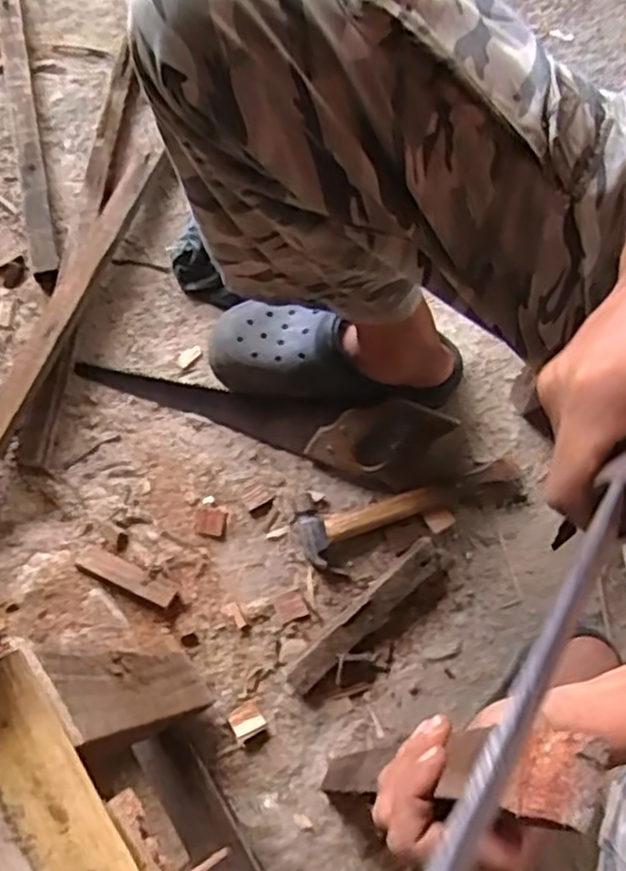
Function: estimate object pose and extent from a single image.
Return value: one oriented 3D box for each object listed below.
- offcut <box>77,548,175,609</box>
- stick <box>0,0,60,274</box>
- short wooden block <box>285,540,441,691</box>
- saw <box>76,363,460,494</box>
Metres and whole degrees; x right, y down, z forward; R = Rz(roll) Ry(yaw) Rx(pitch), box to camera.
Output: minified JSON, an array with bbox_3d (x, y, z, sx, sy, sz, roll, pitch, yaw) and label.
[{"bbox_3d":[-0.197,0.148,0.777,0.108,0.013,0.024,25,76,8],"label":"offcut"},{"bbox_3d":[-0.371,-0.414,0.945,0.034,0.037,0.472,-12,74,-3],"label":"stick"},{"bbox_3d":[0.055,0.187,0.763,0.202,0.022,0.034,-41,78,-10],"label":"short wooden block"},{"bbox_3d":[-0.054,-0.018,0.809,0.427,0.050,0.086,11,74,4],"label":"saw"}]

